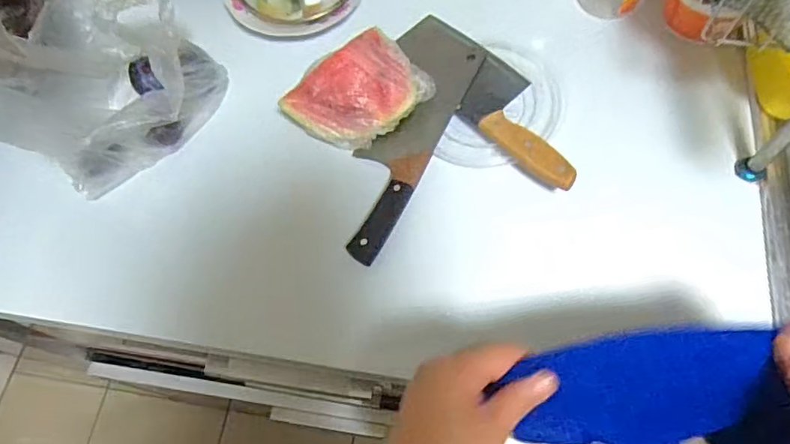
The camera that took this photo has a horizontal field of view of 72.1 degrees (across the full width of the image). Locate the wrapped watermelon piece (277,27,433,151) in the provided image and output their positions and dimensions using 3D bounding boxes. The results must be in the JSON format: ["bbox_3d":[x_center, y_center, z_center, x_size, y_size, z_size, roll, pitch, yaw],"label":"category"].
[{"bbox_3d":[-0.040,-0.143,0.581,0.143,0.071,0.109,-38,70,-14],"label":"wrapped watermelon piece"}]

